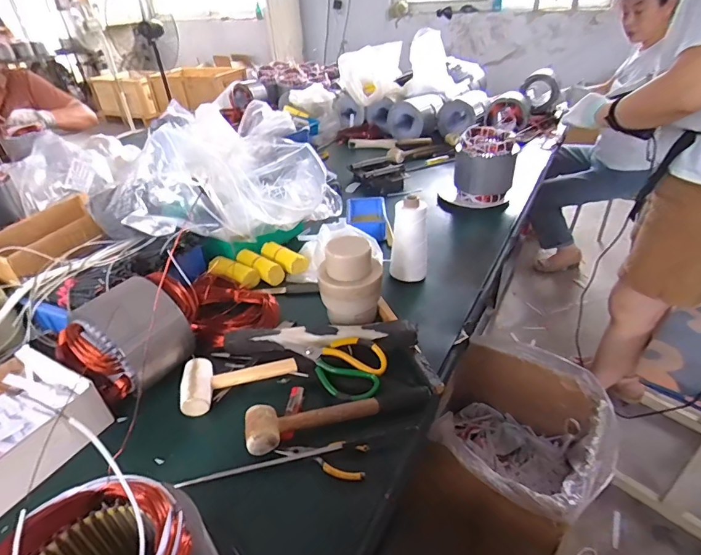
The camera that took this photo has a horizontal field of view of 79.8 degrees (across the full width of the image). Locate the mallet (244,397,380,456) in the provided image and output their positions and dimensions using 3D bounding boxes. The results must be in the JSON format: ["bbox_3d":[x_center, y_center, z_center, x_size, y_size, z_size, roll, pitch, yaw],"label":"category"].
[{"bbox_3d":[-0.053,0.190,0.582,0.184,0.042,0.066,-13,36,-13],"label":"mallet"}]

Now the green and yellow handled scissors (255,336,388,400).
[{"bbox_3d":[-0.039,0.113,0.659,0.204,0.016,0.101,29,53,25],"label":"green and yellow handled scissors"}]

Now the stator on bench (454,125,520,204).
[{"bbox_3d":[0.363,-0.309,1.145,0.152,0.156,0.146,5,36,12],"label":"stator on bench"}]

